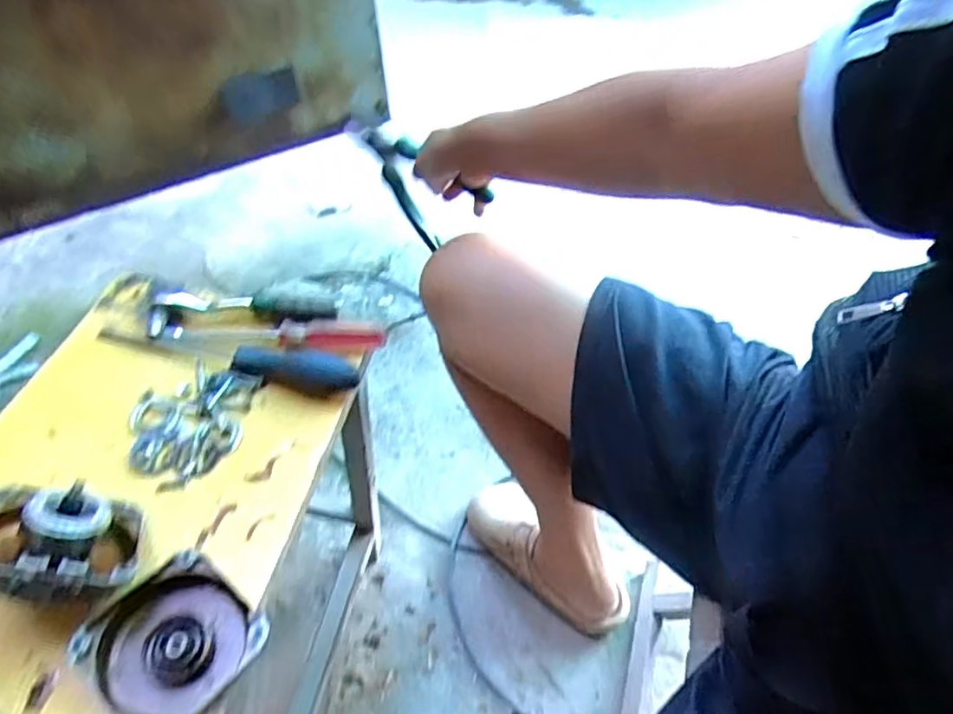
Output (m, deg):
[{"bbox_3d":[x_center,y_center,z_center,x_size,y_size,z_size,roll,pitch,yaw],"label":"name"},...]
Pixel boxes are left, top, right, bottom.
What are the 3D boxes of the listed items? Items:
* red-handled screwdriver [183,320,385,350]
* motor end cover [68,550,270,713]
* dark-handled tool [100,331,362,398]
[{"bbox_3d":[-0.154,-0.018,0.504,0.159,0.015,0.021,-1,54,-1],"label":"red-handled screwdriver"},{"bbox_3d":[-0.171,0.161,0.351,0.081,0.024,0.078,35,61,23],"label":"motor end cover"},{"bbox_3d":[-0.197,-0.001,0.490,0.210,0.023,0.023,10,55,7],"label":"dark-handled tool"}]

